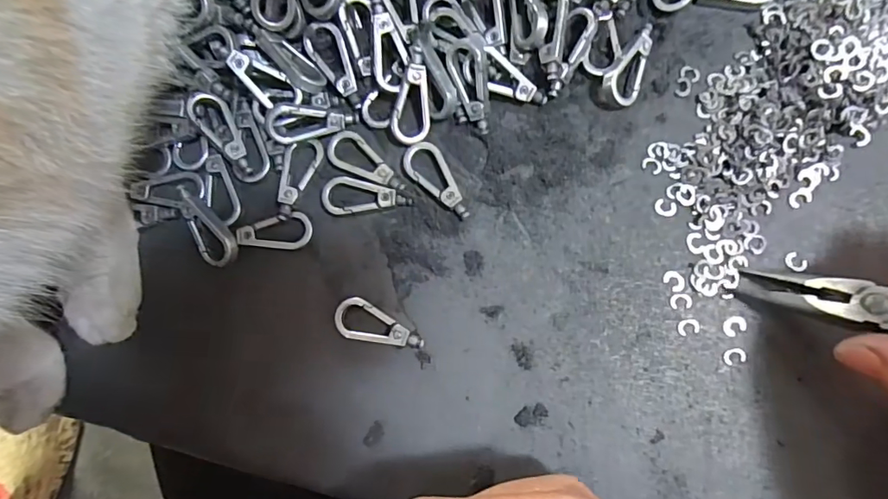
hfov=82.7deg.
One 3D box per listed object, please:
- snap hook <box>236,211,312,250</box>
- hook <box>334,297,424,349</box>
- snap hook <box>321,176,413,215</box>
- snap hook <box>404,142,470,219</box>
[{"bbox_3d":[-0.069,-0.008,0.206,0.029,0.004,0.015,3,84,5],"label":"snap hook"},{"bbox_3d":[-0.025,0.030,0.200,0.036,0.007,0.015,12,85,6],"label":"hook"},{"bbox_3d":[-0.032,-0.021,0.206,0.036,0.004,0.015,9,84,6],"label":"snap hook"},{"bbox_3d":[-0.001,-0.029,0.205,0.037,0.004,0.015,44,89,8],"label":"snap hook"}]

